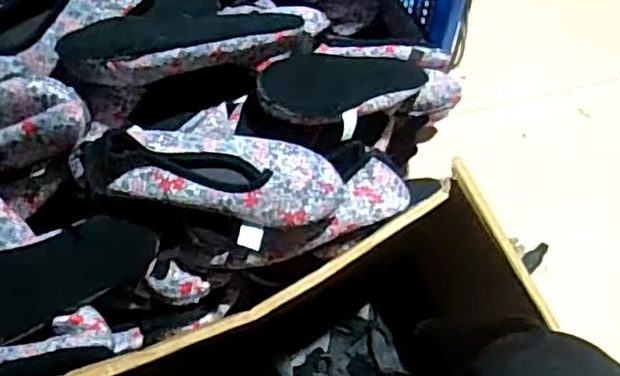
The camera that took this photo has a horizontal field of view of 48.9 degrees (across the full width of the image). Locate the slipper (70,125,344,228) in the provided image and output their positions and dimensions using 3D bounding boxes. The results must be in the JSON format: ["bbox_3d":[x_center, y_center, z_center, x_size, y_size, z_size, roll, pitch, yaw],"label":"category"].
[{"bbox_3d":[-0.096,-0.021,0.644,0.249,0.064,0.090,5,59,1],"label":"slipper"}]

